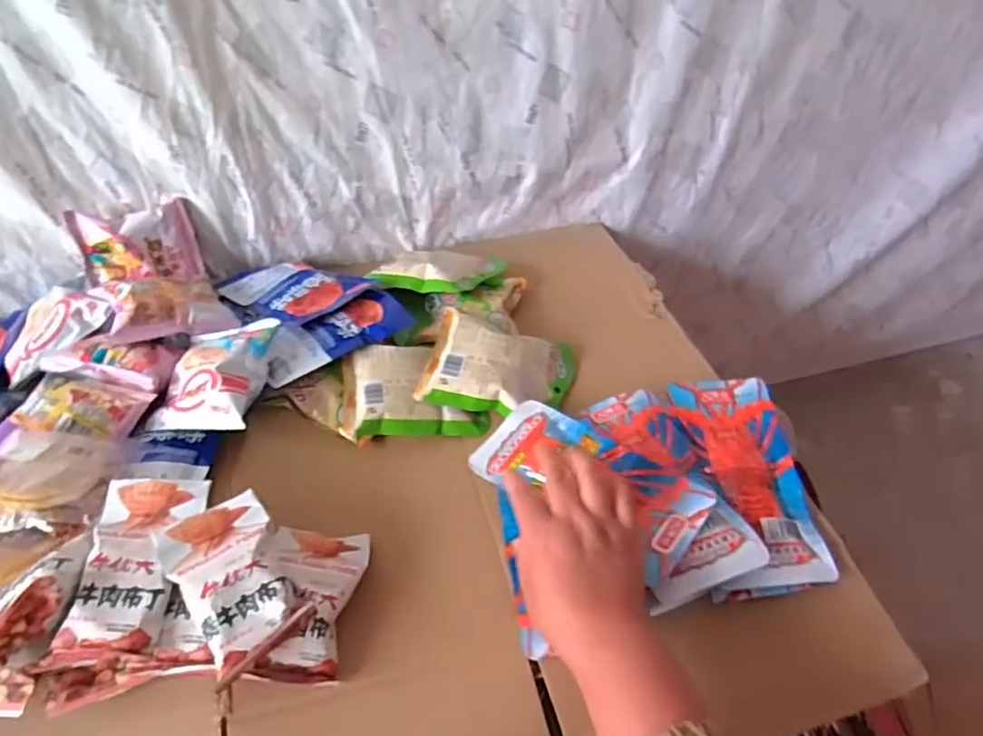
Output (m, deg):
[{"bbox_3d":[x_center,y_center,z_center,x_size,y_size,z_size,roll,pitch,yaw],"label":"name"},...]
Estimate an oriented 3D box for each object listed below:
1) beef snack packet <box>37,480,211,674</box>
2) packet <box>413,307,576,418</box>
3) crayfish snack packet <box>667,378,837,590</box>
[{"bbox_3d":[-0.269,0.147,0.454,0.074,0.031,0.134,-1,45,2],"label":"beef snack packet"},{"bbox_3d":[0.009,0.002,0.630,0.142,0.051,0.114,8,46,11],"label":"packet"},{"bbox_3d":[0.228,0.092,0.542,0.090,0.017,0.197,-4,53,1],"label":"crayfish snack packet"}]

